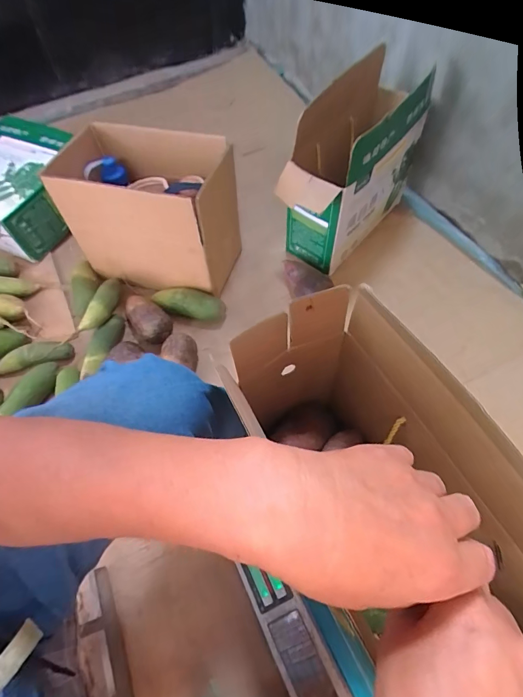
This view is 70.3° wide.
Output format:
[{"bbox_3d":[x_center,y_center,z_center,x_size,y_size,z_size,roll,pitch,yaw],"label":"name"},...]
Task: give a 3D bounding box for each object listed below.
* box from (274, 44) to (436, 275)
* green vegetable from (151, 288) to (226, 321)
[{"bbox_3d":[0.223,-0.429,0.883,0.180,0.330,0.439,29,64,18],"label":"box"},{"bbox_3d":[-0.174,-0.105,0.870,0.184,0.057,0.065,11,60,9],"label":"green vegetable"}]

